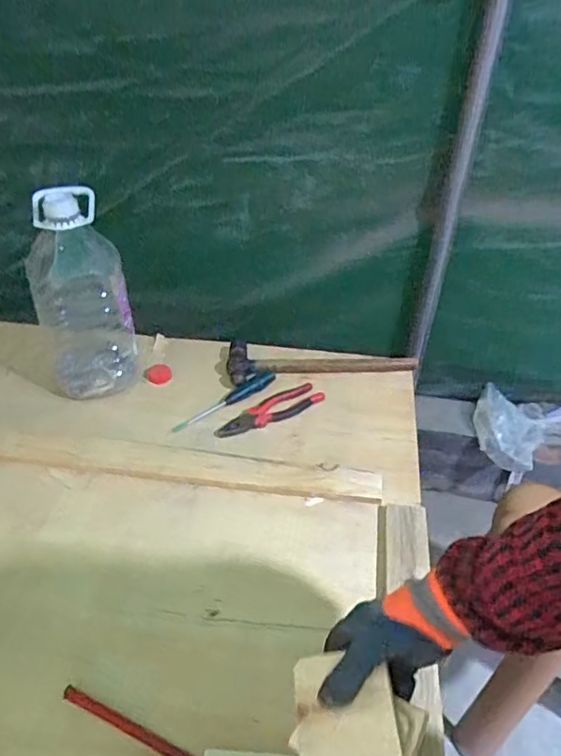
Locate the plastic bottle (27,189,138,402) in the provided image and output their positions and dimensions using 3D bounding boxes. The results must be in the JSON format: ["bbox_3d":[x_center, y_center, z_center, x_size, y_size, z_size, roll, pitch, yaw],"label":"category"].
[{"bbox_3d":[-0.308,-0.128,0.886,0.137,0.299,0.136,-12,44,-18],"label":"plastic bottle"}]

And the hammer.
[{"bbox_3d":[0.071,-0.032,0.994,0.317,0.024,0.081,-2,42,-6],"label":"hammer"}]

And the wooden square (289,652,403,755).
[{"bbox_3d":[0.056,0.292,0.502,0.088,0.011,0.090,-9,51,7],"label":"wooden square"}]

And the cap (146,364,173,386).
[{"bbox_3d":[-0.204,-0.006,0.968,0.040,0.009,0.039,2,41,-2],"label":"cap"}]

